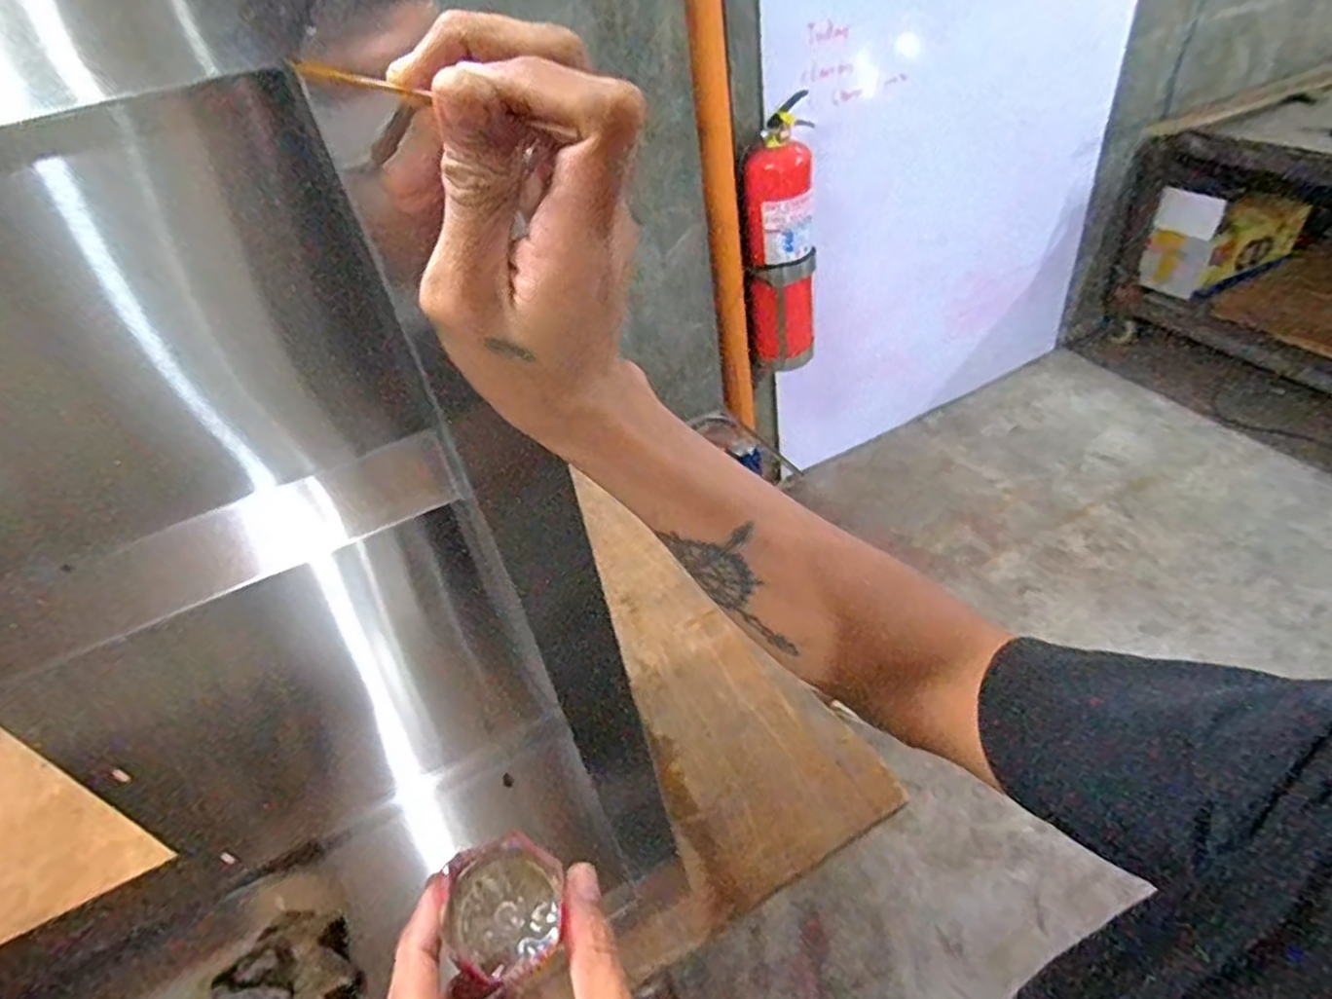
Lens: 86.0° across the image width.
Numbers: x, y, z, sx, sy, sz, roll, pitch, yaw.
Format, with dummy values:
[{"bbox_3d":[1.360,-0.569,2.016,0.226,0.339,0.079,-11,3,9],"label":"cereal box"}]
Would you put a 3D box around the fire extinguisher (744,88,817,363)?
[{"bbox_3d":[0.281,-0.581,1.718,0.145,0.592,0.160,3,43,15],"label":"fire extinguisher"}]

